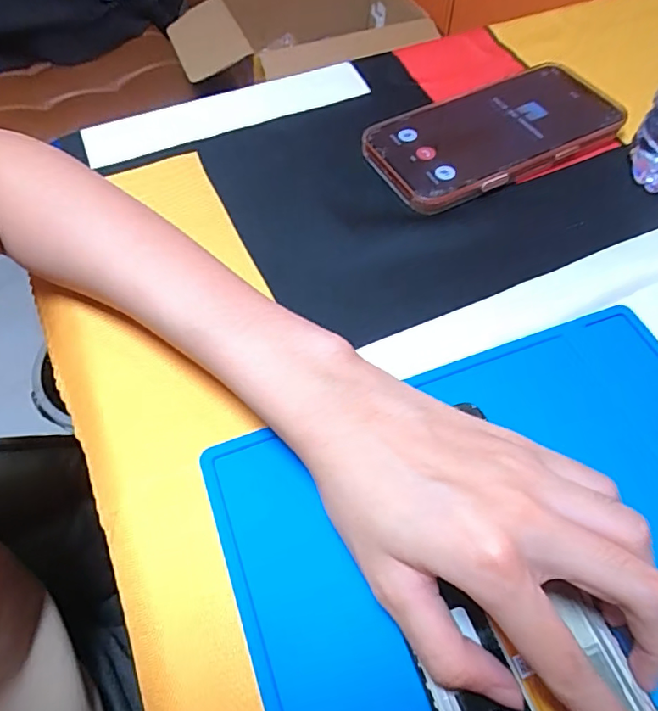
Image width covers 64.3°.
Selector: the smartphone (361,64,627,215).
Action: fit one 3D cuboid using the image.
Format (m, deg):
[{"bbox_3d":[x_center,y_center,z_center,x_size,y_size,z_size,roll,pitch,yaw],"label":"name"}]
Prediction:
[{"bbox_3d":[0.106,-0.147,0.347,0.160,0.017,0.084,-24,60,-14],"label":"smartphone"}]

